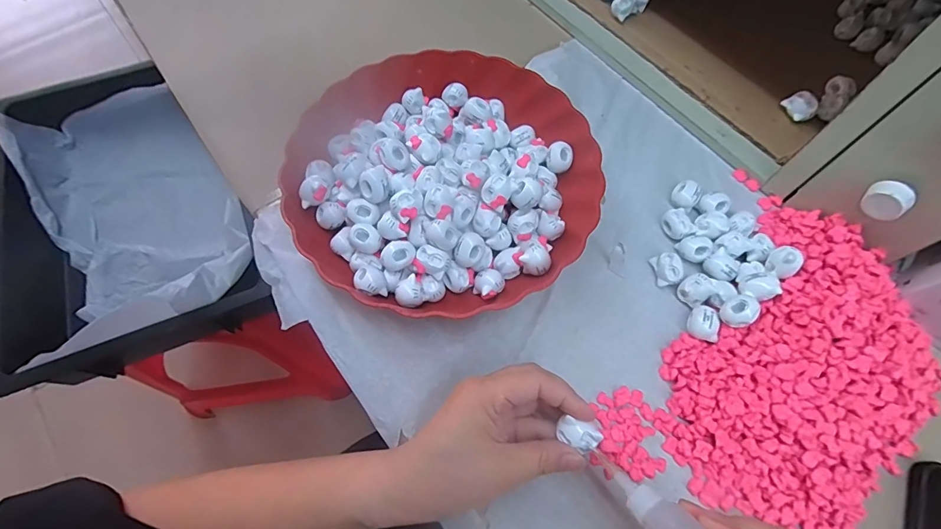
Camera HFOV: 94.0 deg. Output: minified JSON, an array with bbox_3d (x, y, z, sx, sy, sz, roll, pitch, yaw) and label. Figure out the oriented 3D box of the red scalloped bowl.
[{"bbox_3d":[-0.020,-0.076,0.356,0.235,0.053,0.236,1,67,-1],"label":"red scalloped bowl"}]

